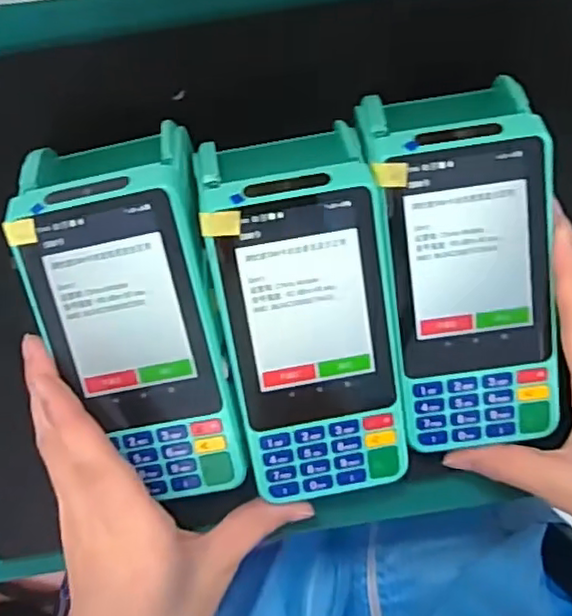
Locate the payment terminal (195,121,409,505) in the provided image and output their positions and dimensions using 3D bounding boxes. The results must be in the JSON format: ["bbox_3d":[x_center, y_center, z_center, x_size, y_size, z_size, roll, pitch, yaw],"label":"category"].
[{"bbox_3d":[0.010,0.006,0.291,0.076,0.035,0.161,-11,99,-2],"label":"payment terminal"}]

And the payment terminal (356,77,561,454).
[{"bbox_3d":[0.082,-0.016,0.297,0.072,0.040,0.164,-10,99,-2],"label":"payment terminal"}]

